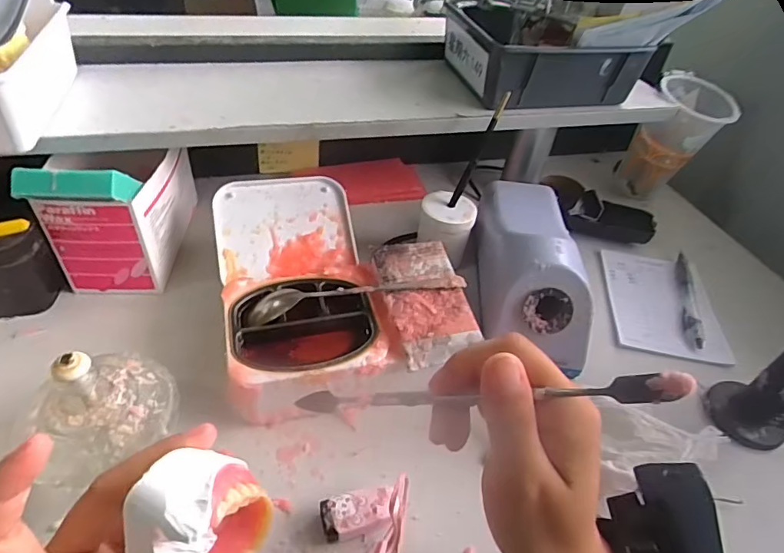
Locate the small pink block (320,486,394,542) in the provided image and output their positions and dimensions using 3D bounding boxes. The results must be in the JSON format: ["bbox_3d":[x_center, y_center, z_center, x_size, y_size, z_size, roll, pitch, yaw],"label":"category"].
[{"bbox_3d":[-0.022,0.156,0.324,0.046,0.019,0.025,-6,44,-13],"label":"small pink block"}]

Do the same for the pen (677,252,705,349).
[{"bbox_3d":[0.308,0.022,0.513,0.013,0.014,0.134,14,43,9],"label":"pen"}]

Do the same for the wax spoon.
[{"bbox_3d":[-0.029,0.013,0.414,0.176,0.029,0.032,-4,44,-12],"label":"wax spoon"}]

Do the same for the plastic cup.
[{"bbox_3d":[0.340,-0.158,0.603,0.091,0.141,0.087,27,47,21],"label":"plastic cup"}]

